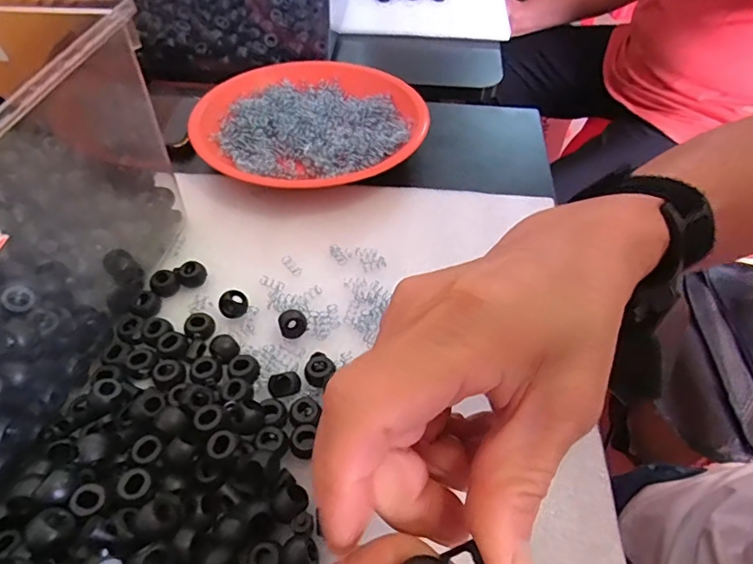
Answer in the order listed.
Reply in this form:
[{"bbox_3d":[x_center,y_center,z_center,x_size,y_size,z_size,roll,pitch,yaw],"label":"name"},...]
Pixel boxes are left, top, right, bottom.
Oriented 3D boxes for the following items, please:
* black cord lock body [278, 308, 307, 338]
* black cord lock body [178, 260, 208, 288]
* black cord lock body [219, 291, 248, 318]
[{"bbox_3d":[-0.051,0.025,0.297,0.016,0.012,0.014,-14,53,-12],"label":"black cord lock body"},{"bbox_3d":[-0.121,-0.005,0.321,0.017,0.012,0.013,-22,56,-18],"label":"black cord lock body"},{"bbox_3d":[-0.090,0.013,0.306,0.017,0.012,0.015,-22,56,-18],"label":"black cord lock body"}]

